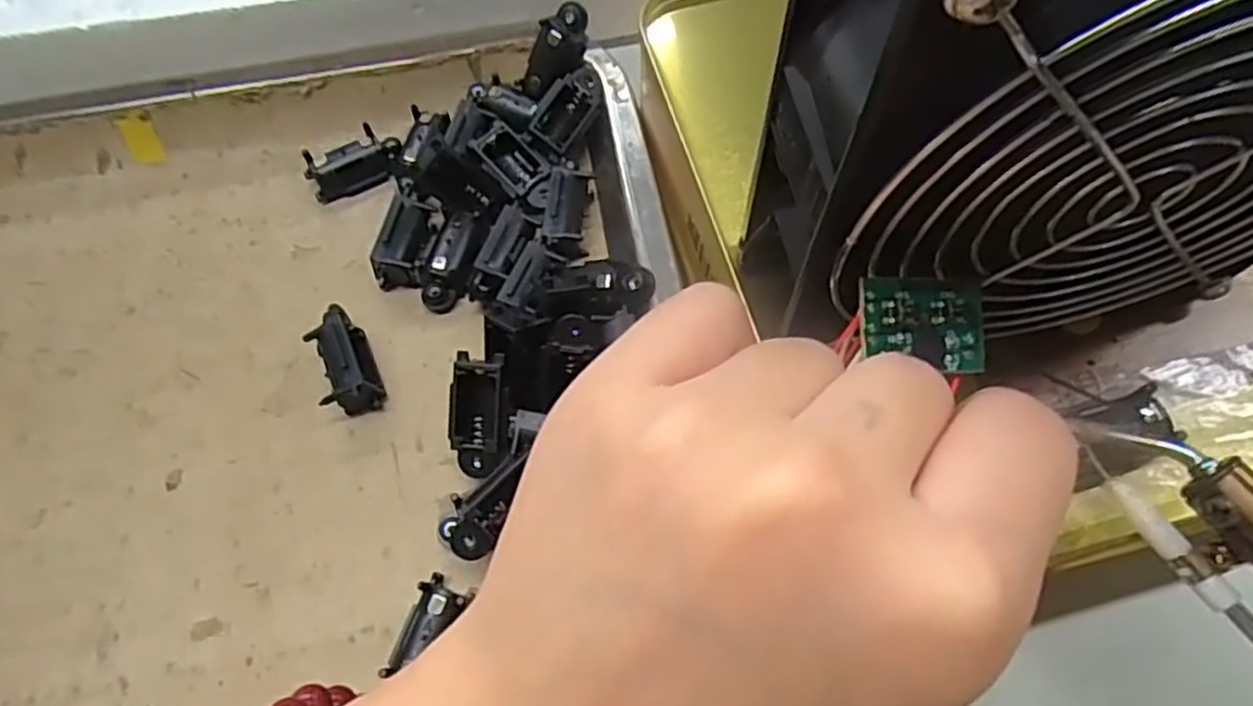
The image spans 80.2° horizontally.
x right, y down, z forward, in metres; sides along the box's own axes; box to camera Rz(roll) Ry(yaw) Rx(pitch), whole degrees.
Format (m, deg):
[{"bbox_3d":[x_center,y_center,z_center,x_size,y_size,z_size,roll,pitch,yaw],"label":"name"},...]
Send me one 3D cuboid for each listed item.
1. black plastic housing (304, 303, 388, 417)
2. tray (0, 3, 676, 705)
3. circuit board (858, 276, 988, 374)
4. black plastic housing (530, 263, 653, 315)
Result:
[{"bbox_3d":[-0.091,0.001,0.238,0.016,0.019,0.035,-21,69,-6],"label":"black plastic housing"},{"bbox_3d":[-0.153,0.022,0.230,0.336,0.029,0.247,-10,68,-2],"label":"tray"},{"bbox_3d":[0.060,-0.006,0.148,0.029,0.004,0.019,-1,89,-18],"label":"circuit board"},{"bbox_3d":[-0.010,-0.020,0.233,0.037,0.008,0.015,-9,67,-16],"label":"black plastic housing"}]

